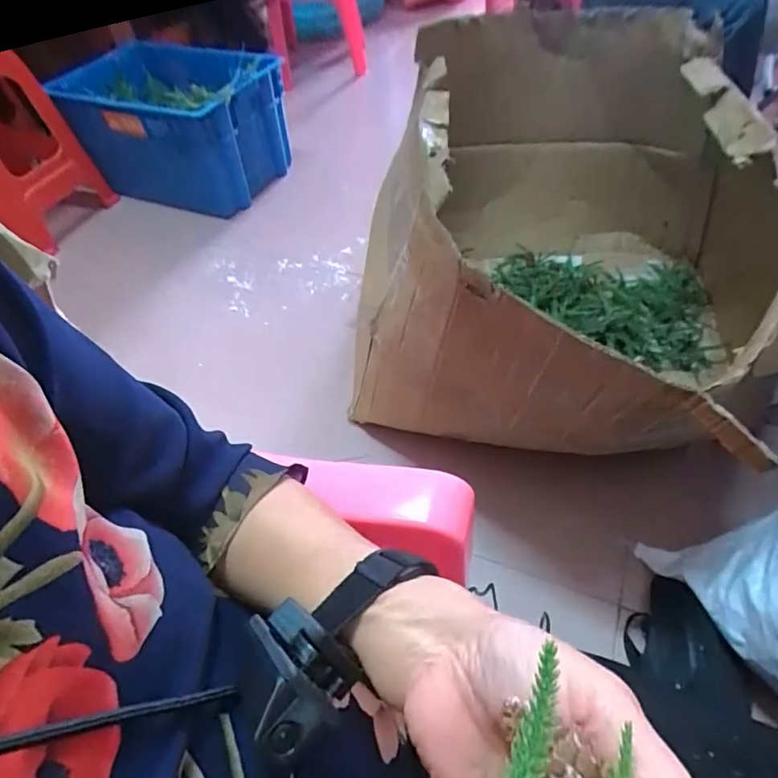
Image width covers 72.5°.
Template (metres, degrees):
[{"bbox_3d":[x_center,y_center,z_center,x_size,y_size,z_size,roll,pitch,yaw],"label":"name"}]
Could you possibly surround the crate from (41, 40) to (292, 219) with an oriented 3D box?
[{"bbox_3d":[-0.583,-0.708,1.473,0.528,0.290,0.314,13,53,15],"label":"crate"}]

